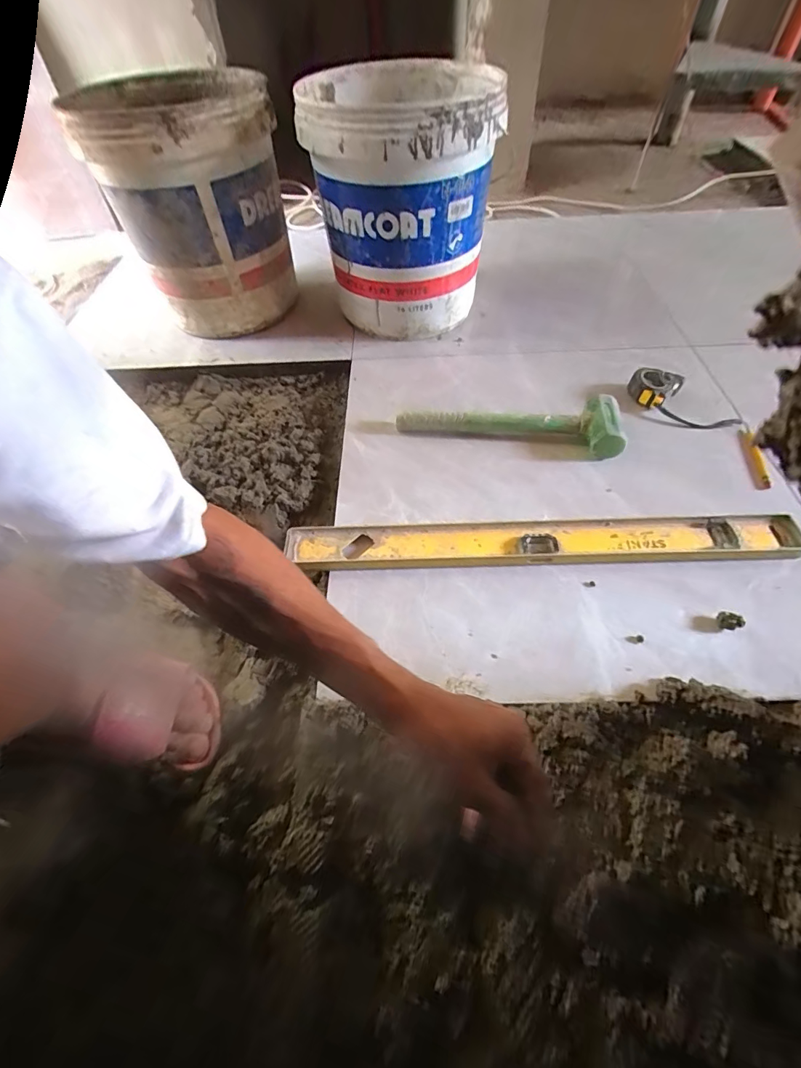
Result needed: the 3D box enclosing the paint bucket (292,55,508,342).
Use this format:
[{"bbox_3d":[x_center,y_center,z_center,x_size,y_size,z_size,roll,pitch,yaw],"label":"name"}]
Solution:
[{"bbox_3d":[0.007,-0.550,0.749,0.288,0.327,0.310,-1,55,3],"label":"paint bucket"}]

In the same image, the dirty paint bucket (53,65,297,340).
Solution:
[{"bbox_3d":[-0.327,-0.563,0.767,0.262,0.311,0.262,-2,55,3],"label":"dirty paint bucket"}]

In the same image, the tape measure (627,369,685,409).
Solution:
[{"bbox_3d":[0.390,-0.223,0.670,0.070,0.038,0.061,23,57,20],"label":"tape measure"}]

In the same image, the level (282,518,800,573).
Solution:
[{"bbox_3d":[0.162,0.011,0.525,0.591,0.020,0.056,-2,52,2],"label":"level"}]

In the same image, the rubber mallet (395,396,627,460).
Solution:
[{"bbox_3d":[0.156,-0.166,0.638,0.321,0.051,0.088,7,54,9],"label":"rubber mallet"}]

